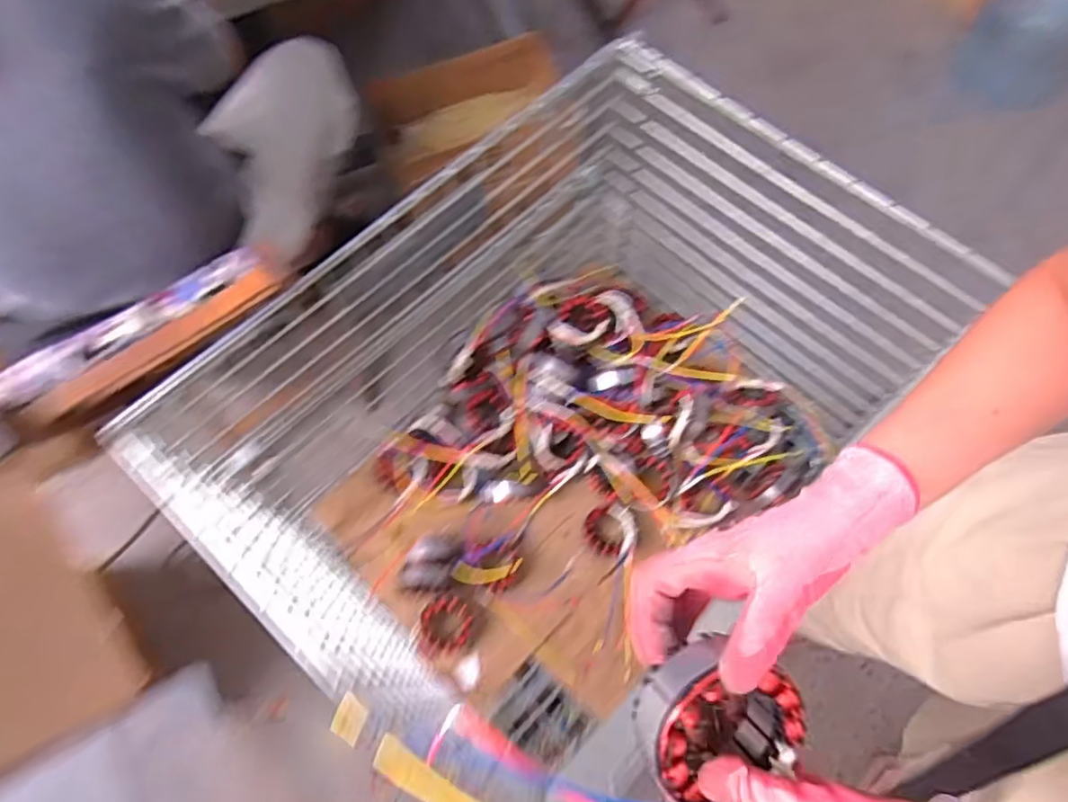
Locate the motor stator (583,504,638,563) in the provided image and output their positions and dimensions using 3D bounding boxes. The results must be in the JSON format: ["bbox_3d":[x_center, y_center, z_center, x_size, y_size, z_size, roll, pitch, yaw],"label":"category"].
[{"bbox_3d":[0.126,0.213,1.079,0.085,0.024,0.081,-1,67,2],"label":"motor stator"}]

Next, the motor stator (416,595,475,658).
[{"bbox_3d":[-0.141,0.349,1.028,0.094,0.016,0.081,-20,68,-7],"label":"motor stator"}]

